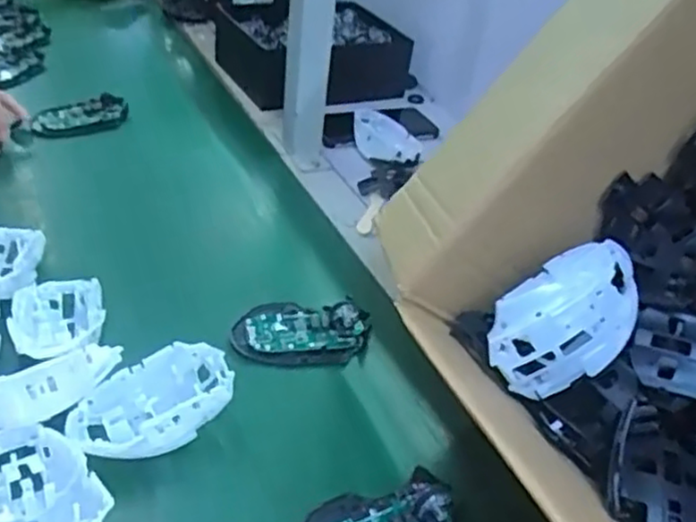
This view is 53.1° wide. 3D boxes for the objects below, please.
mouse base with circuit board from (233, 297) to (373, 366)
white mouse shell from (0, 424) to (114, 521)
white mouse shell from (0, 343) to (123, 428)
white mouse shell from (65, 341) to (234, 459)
[{"bbox_3d":[-0.040,0.060,0.592,0.112,0.026,0.061,5,37,0],"label":"mouse base with circuit board"},{"bbox_3d":[-0.190,0.154,0.432,0.067,0.049,0.113,-22,45,-31],"label":"white mouse shell"},{"bbox_3d":[-0.211,0.085,0.474,0.108,0.045,0.027,-12,40,-22],"label":"white mouse shell"},{"bbox_3d":[-0.140,0.104,0.497,0.109,0.051,0.062,-16,42,-25],"label":"white mouse shell"}]

